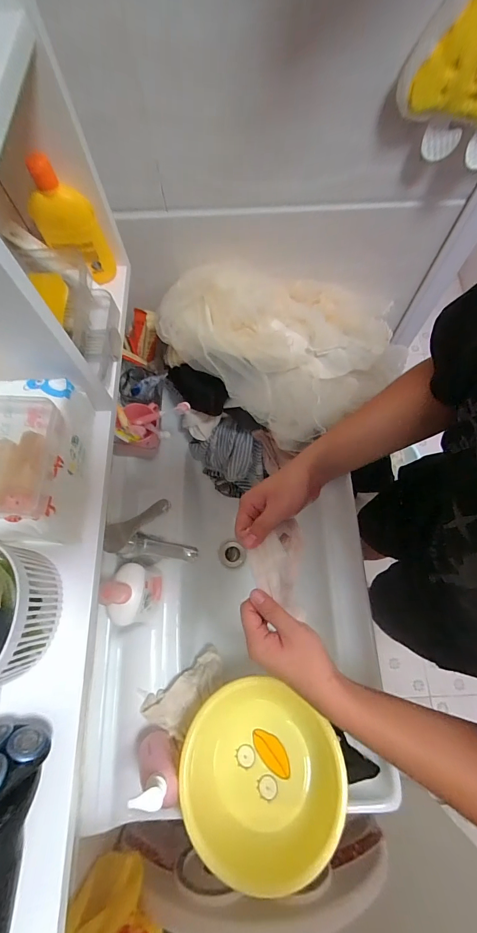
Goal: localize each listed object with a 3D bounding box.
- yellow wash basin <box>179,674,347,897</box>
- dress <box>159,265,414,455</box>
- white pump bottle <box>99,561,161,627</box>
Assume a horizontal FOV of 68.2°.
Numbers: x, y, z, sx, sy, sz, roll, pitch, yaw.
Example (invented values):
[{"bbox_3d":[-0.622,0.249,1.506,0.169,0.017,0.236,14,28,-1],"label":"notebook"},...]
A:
[{"bbox_3d":[0.035,0.439,0.521,0.204,0.109,0.212,-1,70,2],"label":"yellow wash basin"},{"bbox_3d":[0.094,-0.221,0.605,0.352,0.154,0.306,40,76,14],"label":"dress"},{"bbox_3d":[-0.173,0.214,0.595,0.061,0.173,0.095,-8,70,-1],"label":"white pump bottle"}]

